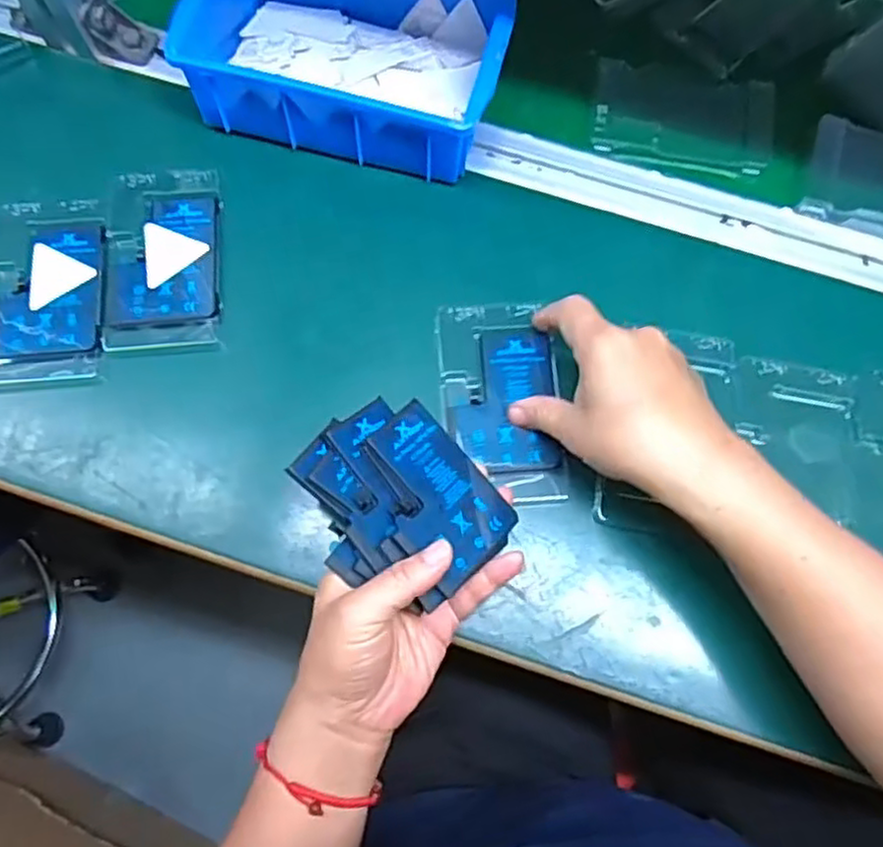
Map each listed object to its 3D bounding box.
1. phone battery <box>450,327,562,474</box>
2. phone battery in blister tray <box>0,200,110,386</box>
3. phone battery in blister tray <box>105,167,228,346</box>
[{"bbox_3d":[0.040,-0.016,0.438,0.061,0.007,0.089,-2,76,-1],"label":"phone battery"},{"bbox_3d":[-0.251,-0.086,0.453,0.072,0.004,0.125,-3,76,-1],"label":"phone battery in blister tray"},{"bbox_3d":[-0.181,-0.108,0.464,0.071,0.010,0.126,-4,76,-2],"label":"phone battery in blister tray"}]

